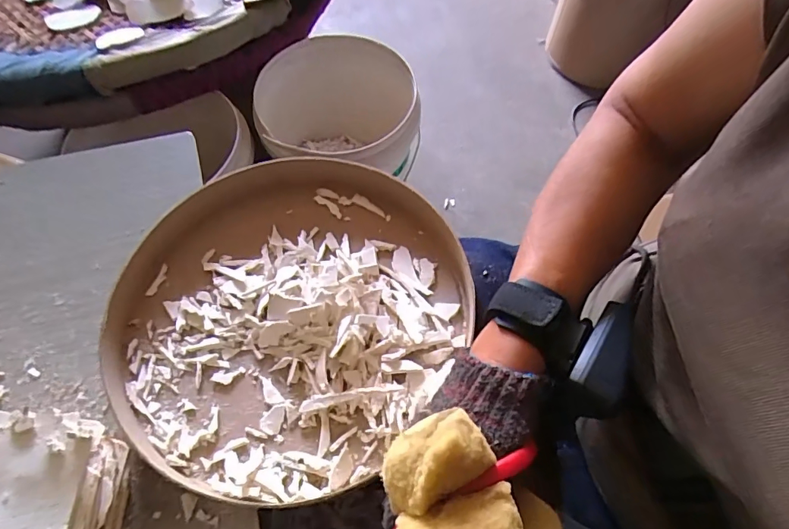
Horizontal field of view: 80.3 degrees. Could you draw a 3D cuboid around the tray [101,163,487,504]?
[{"bbox_3d":[-0.102,0.030,0.413,0.298,0.038,0.294,0,62,1],"label":"tray"}]

